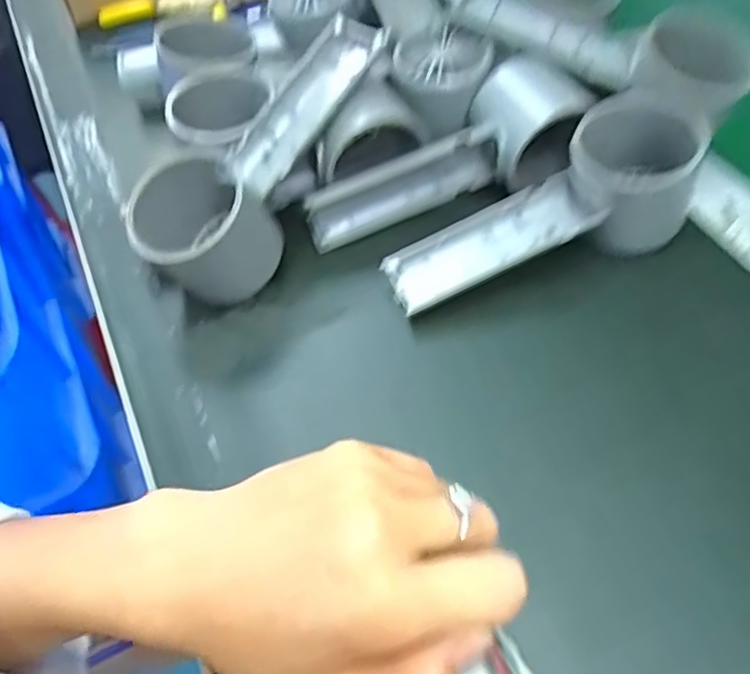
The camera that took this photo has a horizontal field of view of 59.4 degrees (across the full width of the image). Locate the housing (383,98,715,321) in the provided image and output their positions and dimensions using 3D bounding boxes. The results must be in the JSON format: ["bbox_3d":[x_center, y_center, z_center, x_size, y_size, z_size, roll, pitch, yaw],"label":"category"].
[{"bbox_3d":[0.082,-0.054,0.325,0.156,0.052,0.058,-26,54,9],"label":"housing"}]

